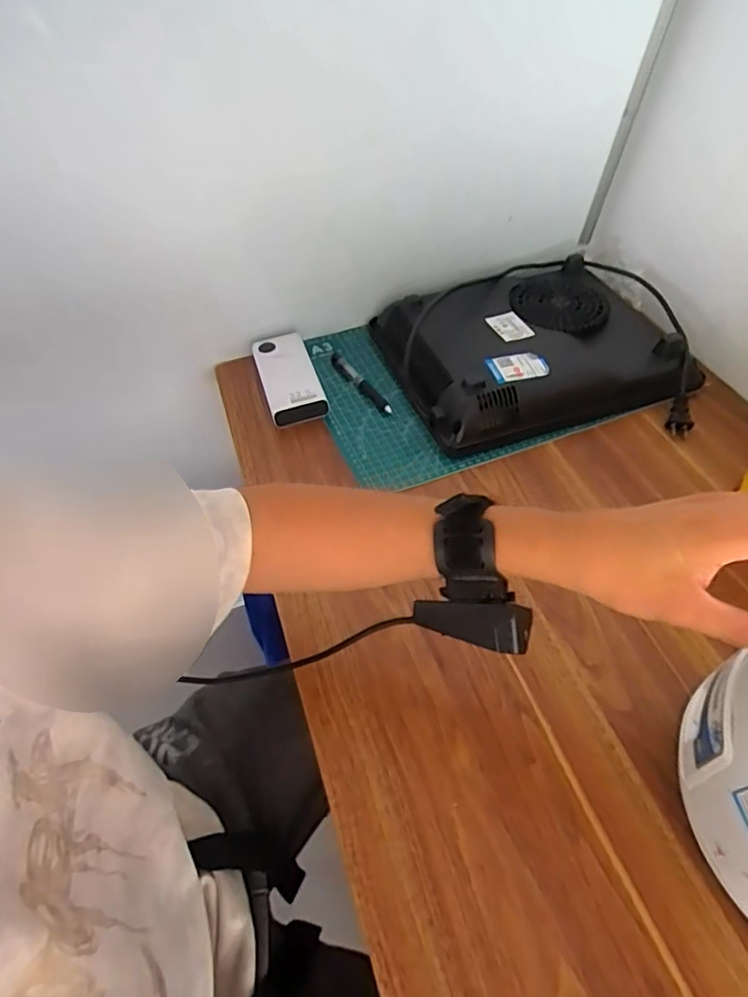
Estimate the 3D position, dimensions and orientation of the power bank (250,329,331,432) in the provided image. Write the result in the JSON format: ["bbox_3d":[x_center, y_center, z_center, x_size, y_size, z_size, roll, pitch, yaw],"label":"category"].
[{"bbox_3d":[-0.108,-0.155,0.716,0.069,0.032,0.150,-14,50,-11],"label":"power bank"}]

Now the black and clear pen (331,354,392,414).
[{"bbox_3d":[-0.021,-0.149,0.721,0.019,0.011,0.147,-24,53,-18],"label":"black and clear pen"}]

